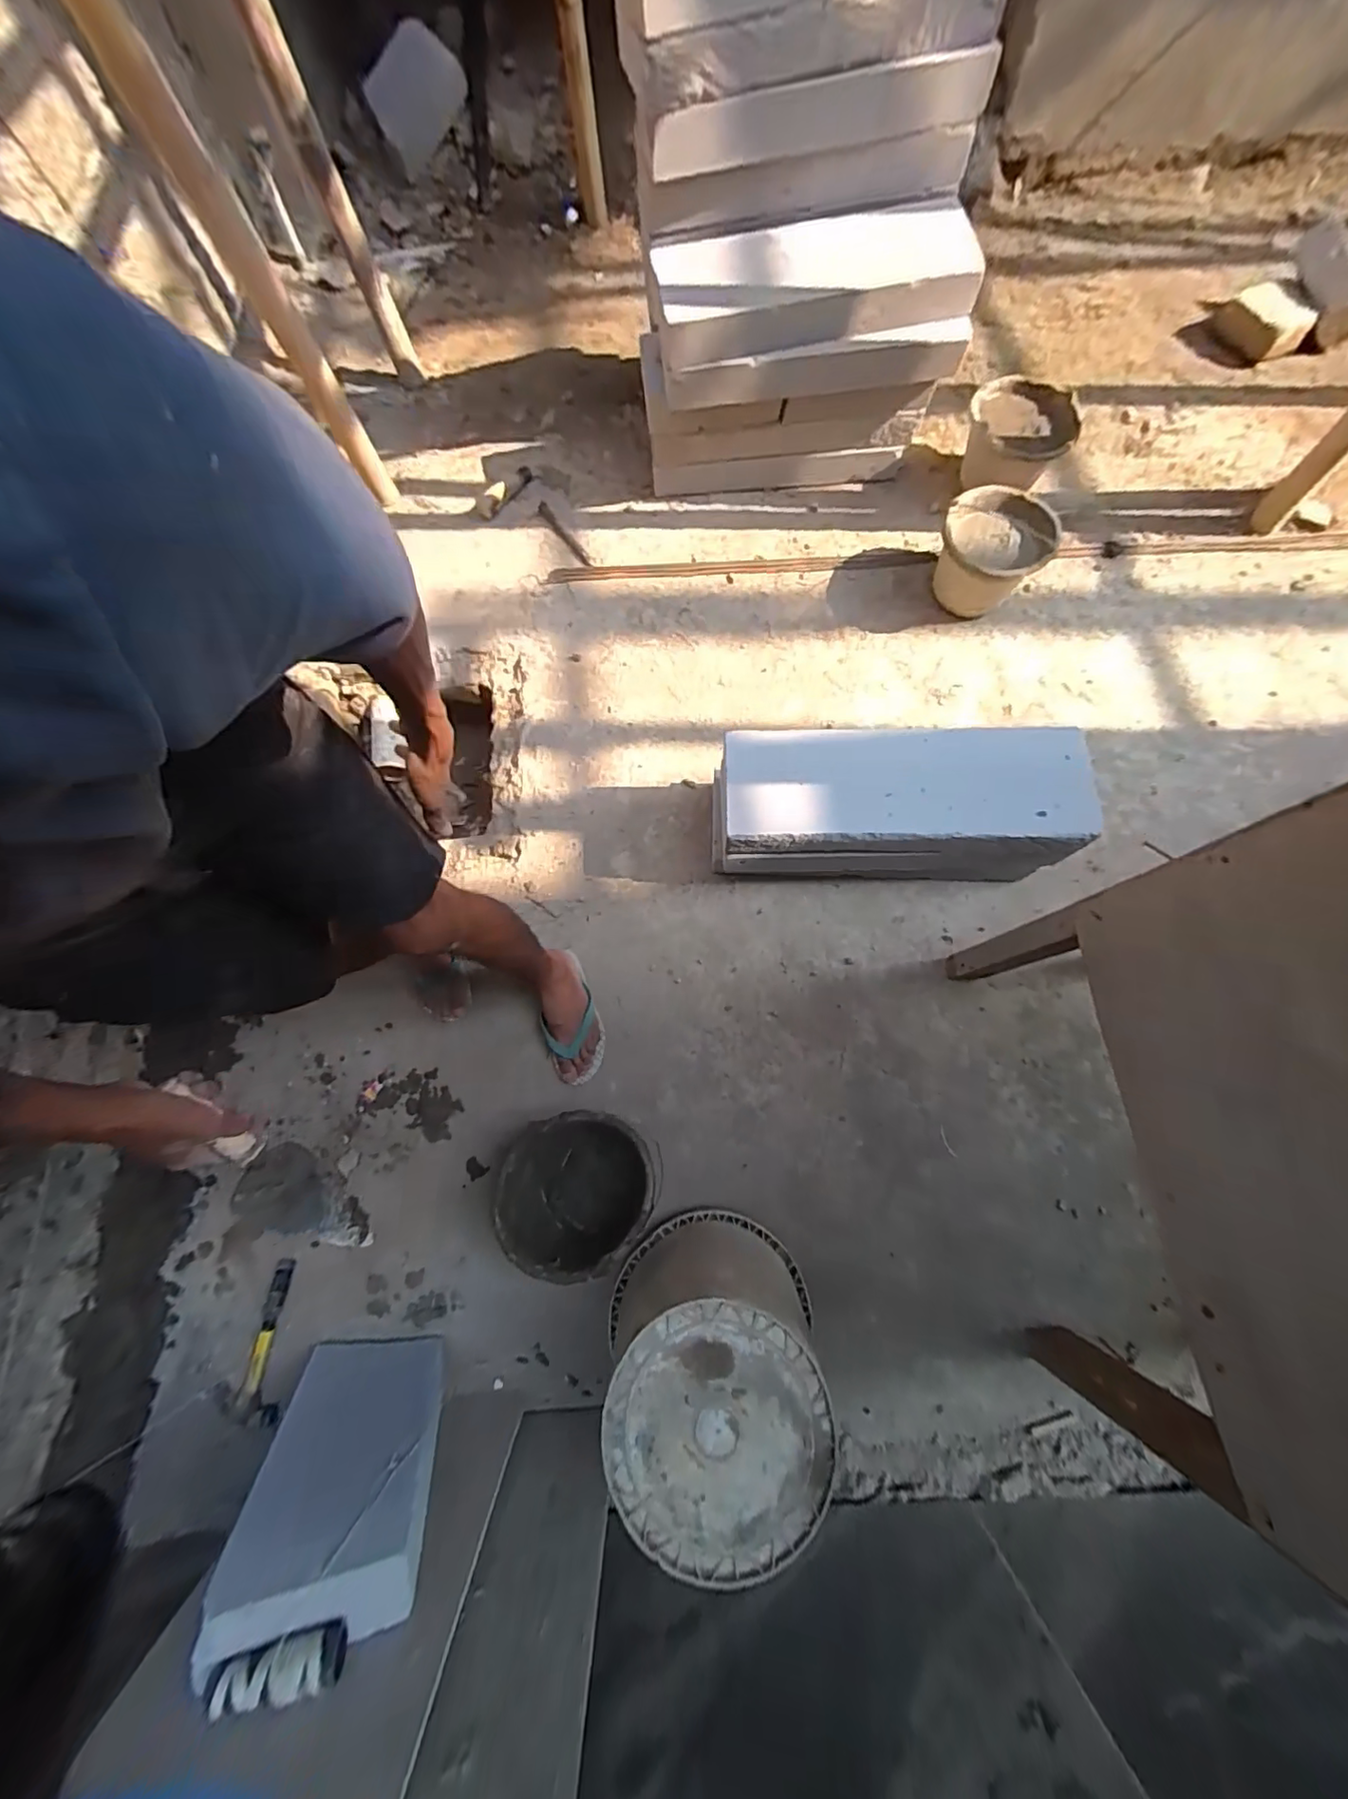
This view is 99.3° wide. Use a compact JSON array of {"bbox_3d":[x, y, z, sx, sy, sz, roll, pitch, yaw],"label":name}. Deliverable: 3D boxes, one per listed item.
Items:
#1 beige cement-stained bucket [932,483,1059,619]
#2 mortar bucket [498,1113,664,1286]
[{"bbox_3d":[0.696,-0.765,1.274,0.215,0.174,0.205,0,74,2],"label":"beige cement-stained bucket"},{"bbox_3d":[-0.148,0.461,0.923,0.214,0.185,0.234,0,73,2],"label":"mortar bucket"}]

